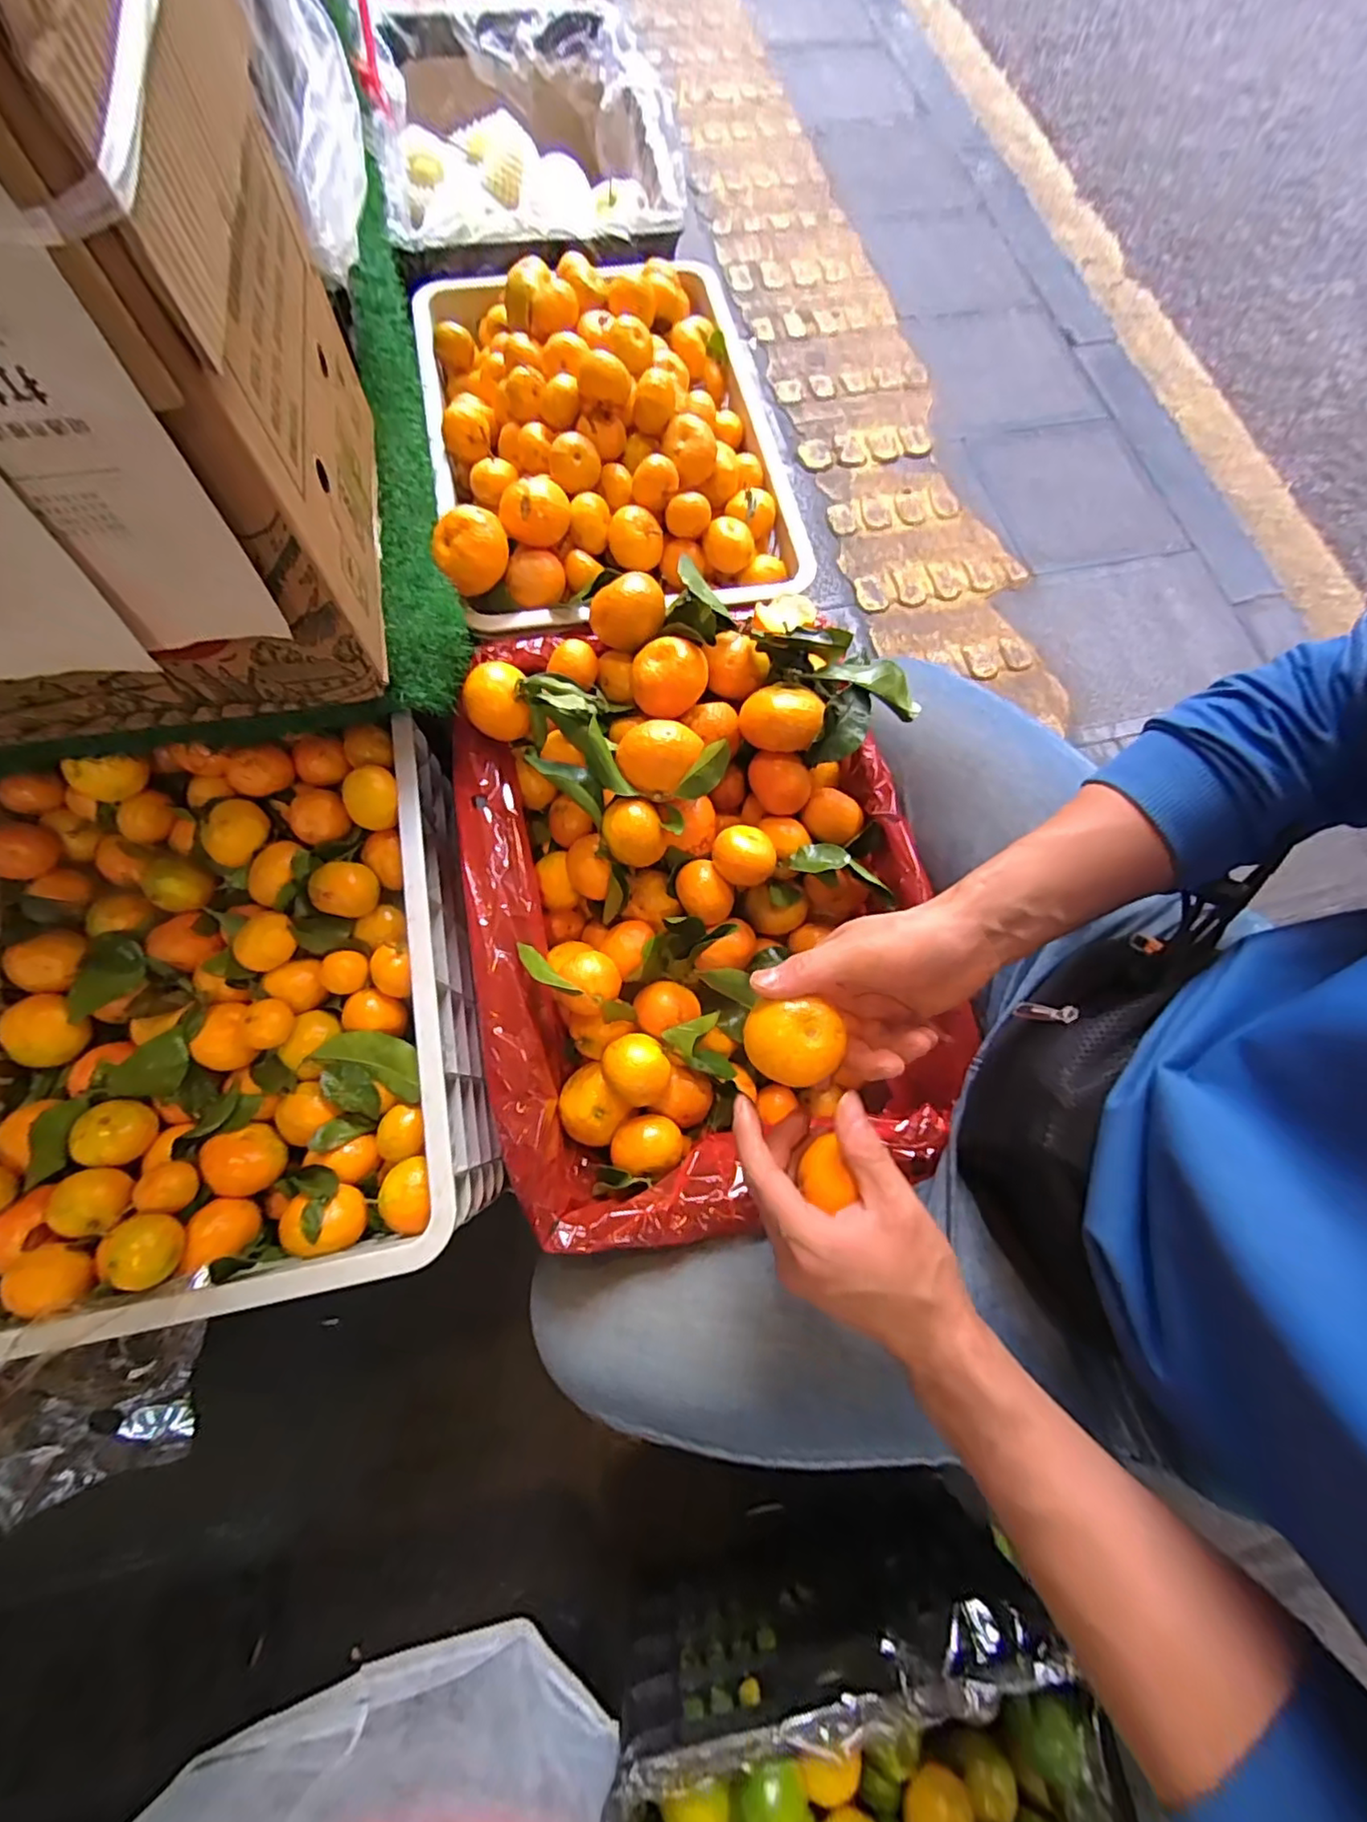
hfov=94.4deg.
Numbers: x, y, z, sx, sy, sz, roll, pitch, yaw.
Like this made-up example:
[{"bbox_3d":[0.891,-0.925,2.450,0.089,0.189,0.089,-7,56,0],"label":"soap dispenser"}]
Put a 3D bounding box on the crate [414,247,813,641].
[{"bbox_3d":[-0.081,-0.497,0.620,0.326,0.112,0.477,-11,72,-5],"label":"crate"}]

